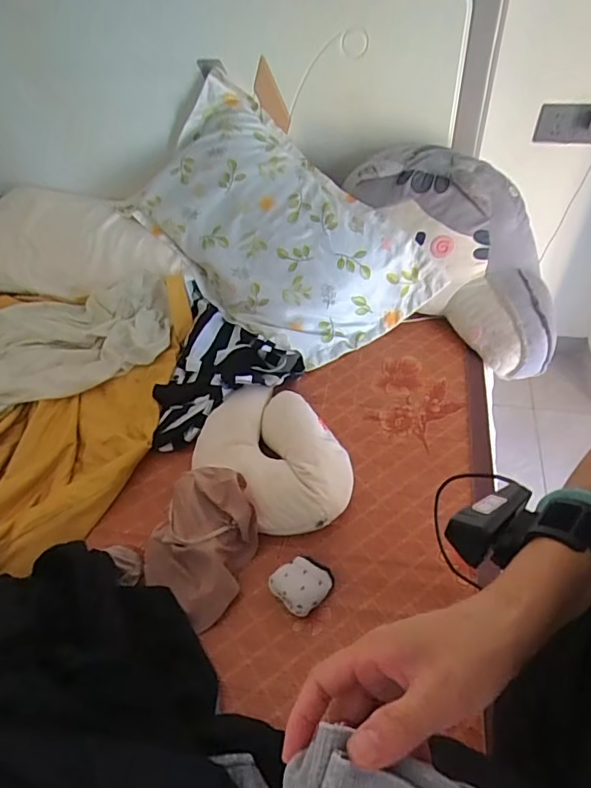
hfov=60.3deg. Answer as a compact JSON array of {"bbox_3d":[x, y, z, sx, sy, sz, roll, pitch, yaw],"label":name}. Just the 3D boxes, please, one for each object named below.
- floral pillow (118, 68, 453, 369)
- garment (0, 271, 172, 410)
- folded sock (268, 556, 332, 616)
[{"bbox_3d":[-0.054,-0.363,1.175,0.696,0.088,0.387,43,96,11],"label":"floral pillow"},{"bbox_3d":[-0.636,-0.093,1.111,0.716,0.066,0.319,-19,52,-13],"label":"garment"},{"bbox_3d":[0.007,0.291,0.781,0.081,0.033,0.074,32,59,28],"label":"folded sock"}]

